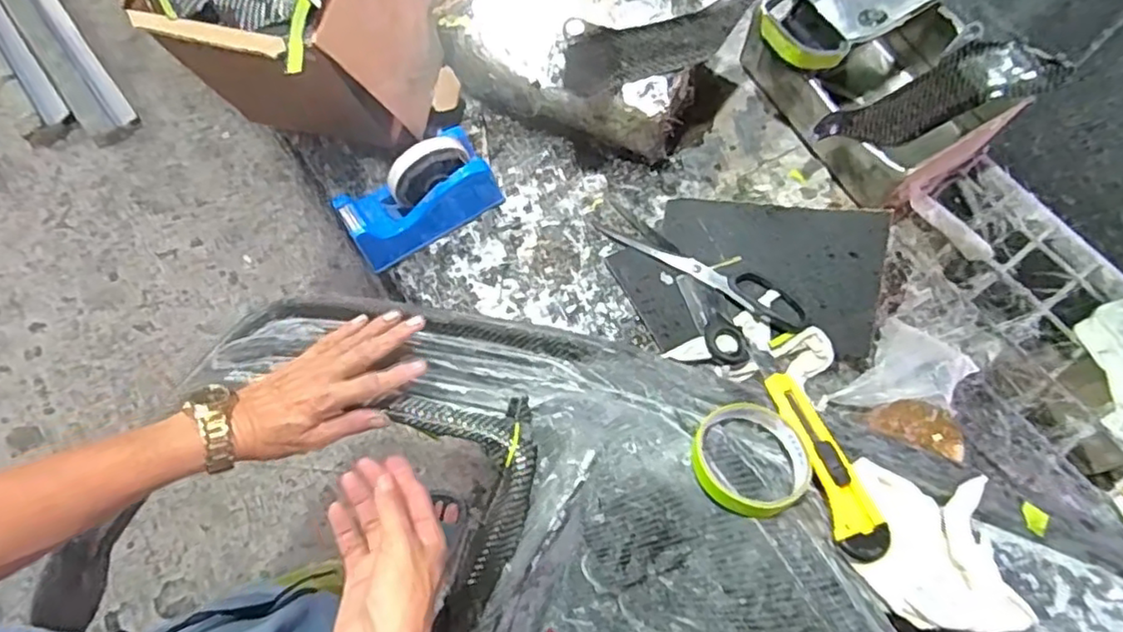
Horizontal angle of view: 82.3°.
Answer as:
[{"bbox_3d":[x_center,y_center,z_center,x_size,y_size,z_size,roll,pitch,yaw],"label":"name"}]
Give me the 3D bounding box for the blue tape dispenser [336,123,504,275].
[{"bbox_3d":[-0.144,-0.121,0.651,0.165,0.108,0.060,-32,78,-9],"label":"blue tape dispenser"}]

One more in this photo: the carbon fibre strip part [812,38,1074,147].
[{"bbox_3d":[0.352,-0.216,0.620,0.227,0.050,0.075,-16,76,-5],"label":"carbon fibre strip part"}]

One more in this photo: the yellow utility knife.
[{"bbox_3d":[0.197,0.108,0.481,0.035,0.012,0.144,-17,60,-5],"label":"yellow utility knife"}]

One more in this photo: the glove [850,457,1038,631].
[{"bbox_3d":[0.271,0.165,0.459,0.126,0.039,0.106,9,75,1],"label":"glove"}]

